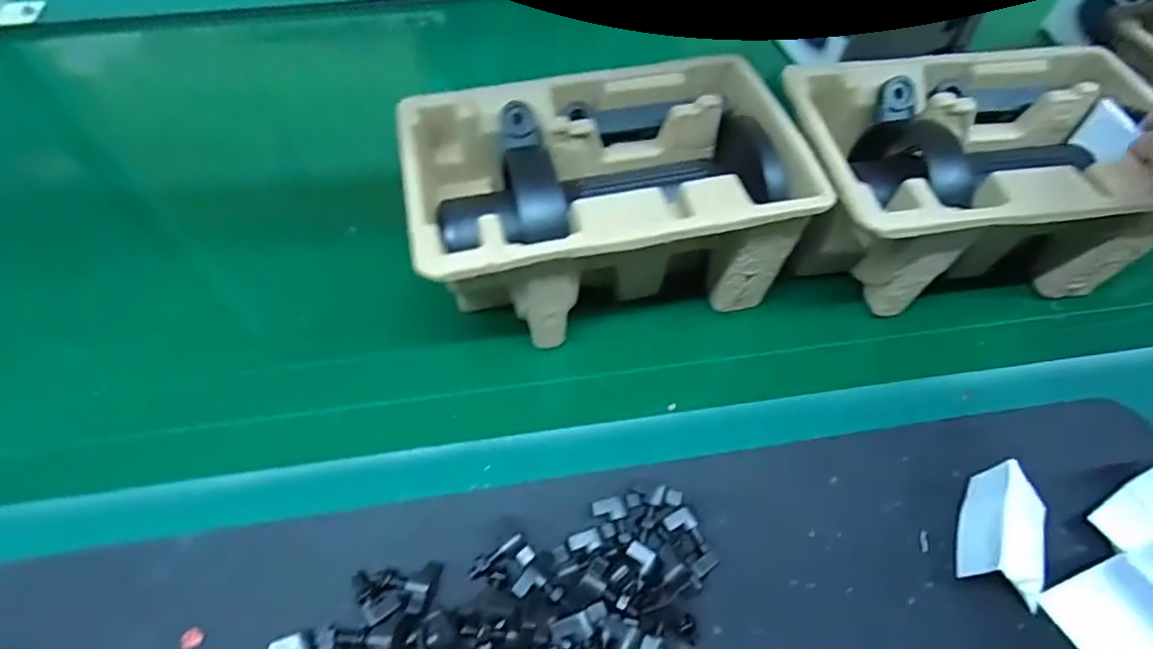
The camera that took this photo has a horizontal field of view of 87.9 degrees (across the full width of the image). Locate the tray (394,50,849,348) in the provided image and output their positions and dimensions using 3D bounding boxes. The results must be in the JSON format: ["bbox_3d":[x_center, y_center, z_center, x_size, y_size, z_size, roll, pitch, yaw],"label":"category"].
[{"bbox_3d":[0.016,-0.075,0.383,0.219,0.101,0.141,-12,58,-8],"label":"tray"}]

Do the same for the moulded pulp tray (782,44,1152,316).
[{"bbox_3d":[0.246,-0.091,0.395,0.217,0.104,0.146,-3,57,-3],"label":"moulded pulp tray"}]

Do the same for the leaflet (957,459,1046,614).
[{"bbox_3d":[0.221,0.105,0.302,0.036,0.029,0.056,23,59,14],"label":"leaflet"}]

